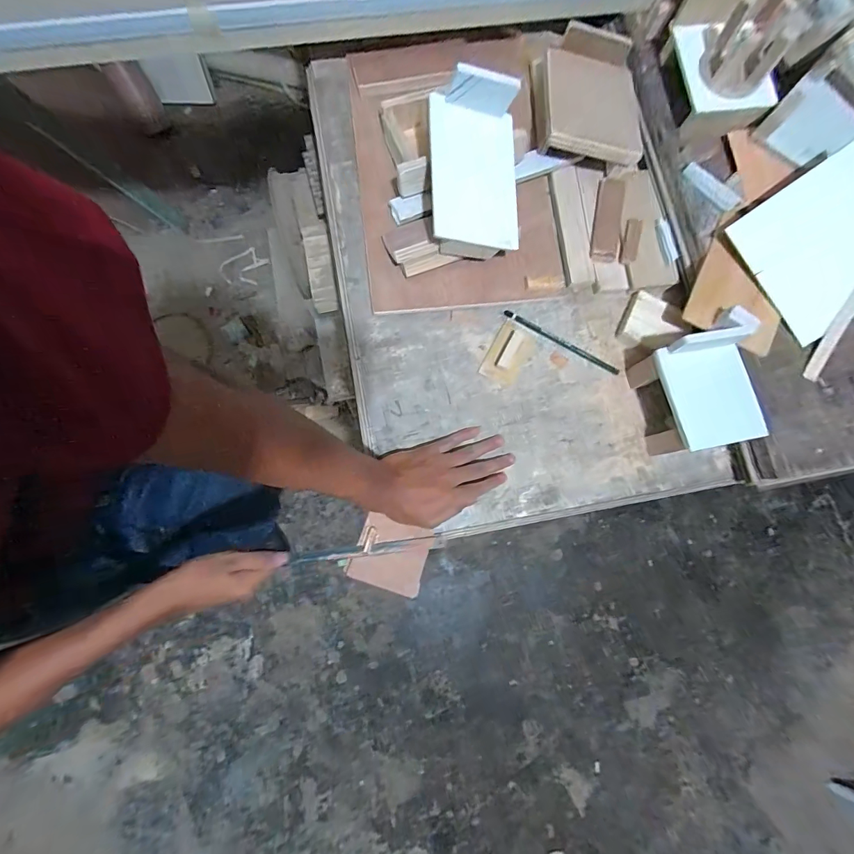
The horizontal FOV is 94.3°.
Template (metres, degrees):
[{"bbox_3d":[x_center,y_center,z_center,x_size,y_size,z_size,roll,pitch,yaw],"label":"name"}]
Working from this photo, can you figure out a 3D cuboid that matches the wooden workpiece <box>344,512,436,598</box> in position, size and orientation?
[{"bbox_3d":[-0.042,0.147,0.451,0.082,0.012,0.074,15,78,2],"label":"wooden workpiece"}]

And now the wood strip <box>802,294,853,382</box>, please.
[{"bbox_3d":[0.468,-0.111,0.452,0.015,0.005,0.127,29,95,5],"label":"wood strip"}]

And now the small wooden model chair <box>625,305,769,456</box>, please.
[{"bbox_3d":[0.306,-0.045,0.448,0.115,0.091,0.139,-12,81,-4],"label":"small wooden model chair"}]

